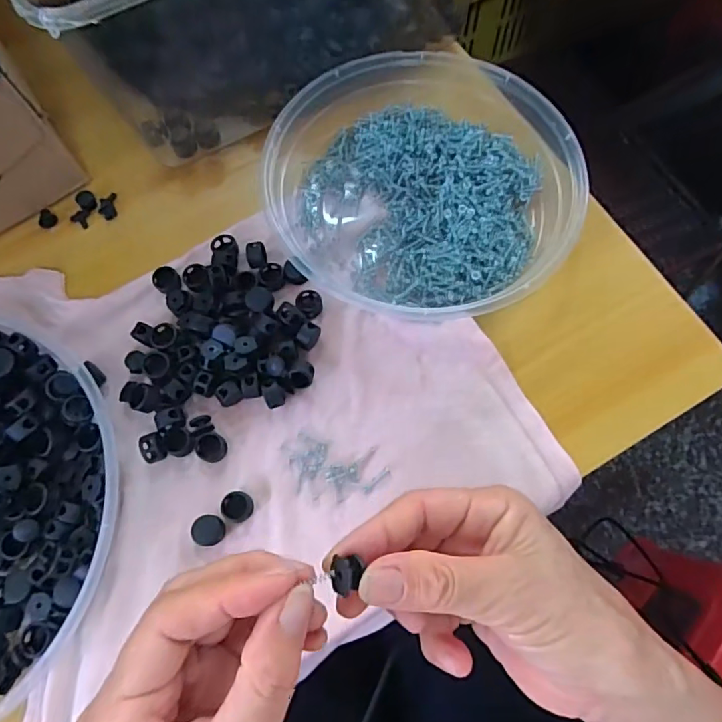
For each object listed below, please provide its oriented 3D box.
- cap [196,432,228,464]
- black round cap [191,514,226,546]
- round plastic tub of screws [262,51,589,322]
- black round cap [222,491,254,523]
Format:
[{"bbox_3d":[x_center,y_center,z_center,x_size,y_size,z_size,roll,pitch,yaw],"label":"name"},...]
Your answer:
[{"bbox_3d":[-0.089,0.052,0.307,0.017,0.006,0.017,0,71,0],"label":"cap"},{"bbox_3d":[-0.087,0.096,0.294,0.017,0.006,0.017,0,71,0],"label":"black round cap"},{"bbox_3d":[0.040,-0.124,0.343,0.197,0.035,0.186,0,71,0],"label":"round plastic tub of screws"},{"bbox_3d":[-0.071,0.084,0.297,0.017,0.009,0.017,0,71,0],"label":"black round cap"}]

